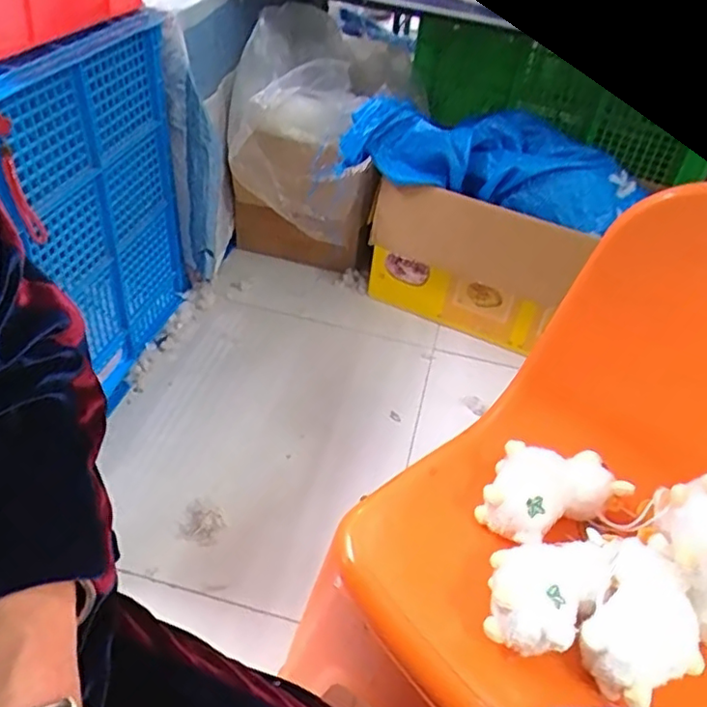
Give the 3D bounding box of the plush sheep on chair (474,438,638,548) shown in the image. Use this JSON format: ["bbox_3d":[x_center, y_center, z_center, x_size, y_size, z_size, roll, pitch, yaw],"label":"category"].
[{"bbox_3d":[0.172,0.121,0.562,0.123,0.045,0.082,-15,46,-23],"label":"plush sheep on chair"}]

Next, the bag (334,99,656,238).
[{"bbox_3d":[0.222,-0.342,1.092,0.485,0.146,0.227,28,45,22],"label":"bag"}]

